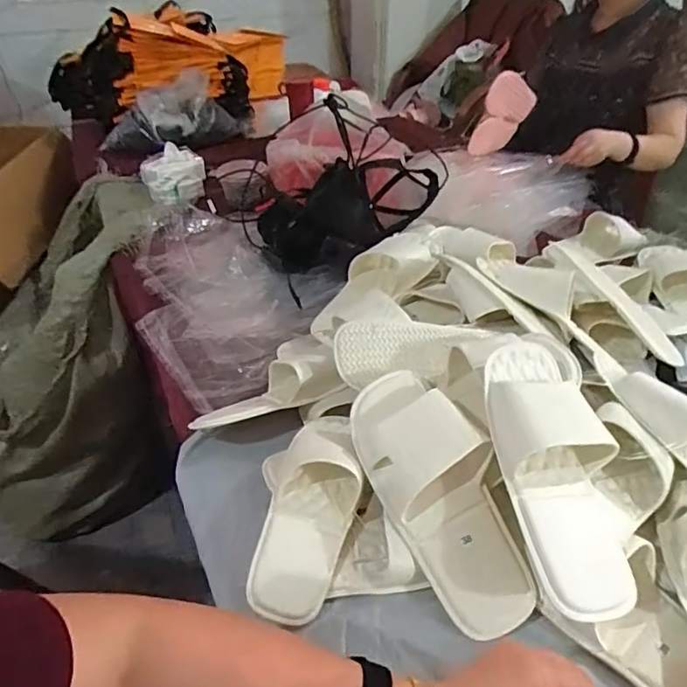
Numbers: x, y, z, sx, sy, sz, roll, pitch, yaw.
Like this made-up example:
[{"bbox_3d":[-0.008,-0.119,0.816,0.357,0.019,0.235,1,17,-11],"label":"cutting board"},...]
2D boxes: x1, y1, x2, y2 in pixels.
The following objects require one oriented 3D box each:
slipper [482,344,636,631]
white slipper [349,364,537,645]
[{"bbox_3d":[0.206,0.114,0.515,0.105,0.052,0.266,-5,64,-5],"label":"slipper"},{"bbox_3d":[0.098,0.149,0.540,0.106,0.074,0.273,-18,68,-20],"label":"white slipper"}]

